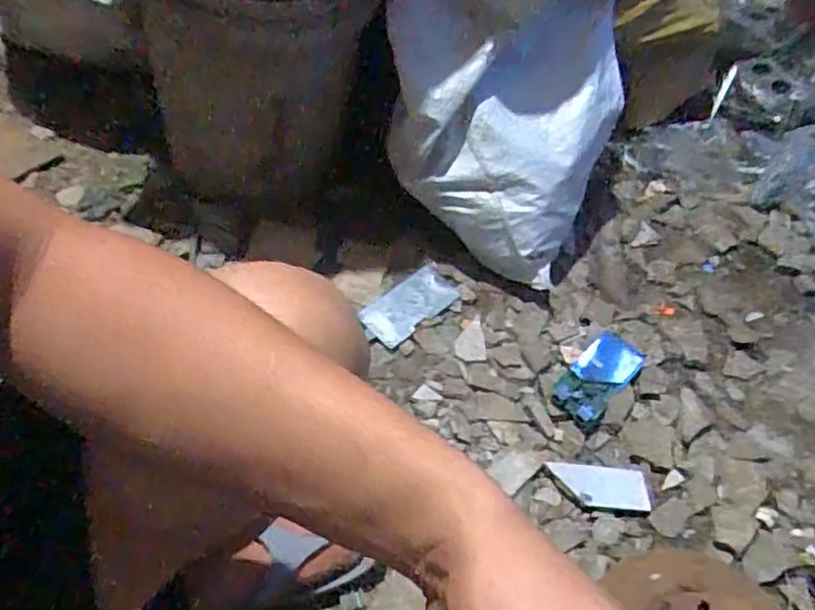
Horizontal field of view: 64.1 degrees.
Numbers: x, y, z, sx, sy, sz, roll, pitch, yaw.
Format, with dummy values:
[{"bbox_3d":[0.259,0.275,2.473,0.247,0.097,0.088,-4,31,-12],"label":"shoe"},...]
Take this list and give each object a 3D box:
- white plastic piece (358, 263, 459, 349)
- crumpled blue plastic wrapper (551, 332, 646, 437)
[{"bbox_3d":[0.002,0.000,0.945,0.132,0.013,0.072,-37,73,-14],"label":"white plastic piece"},{"bbox_3d":[0.258,0.099,0.886,0.073,0.019,0.170,35,57,20],"label":"crumpled blue plastic wrapper"}]

